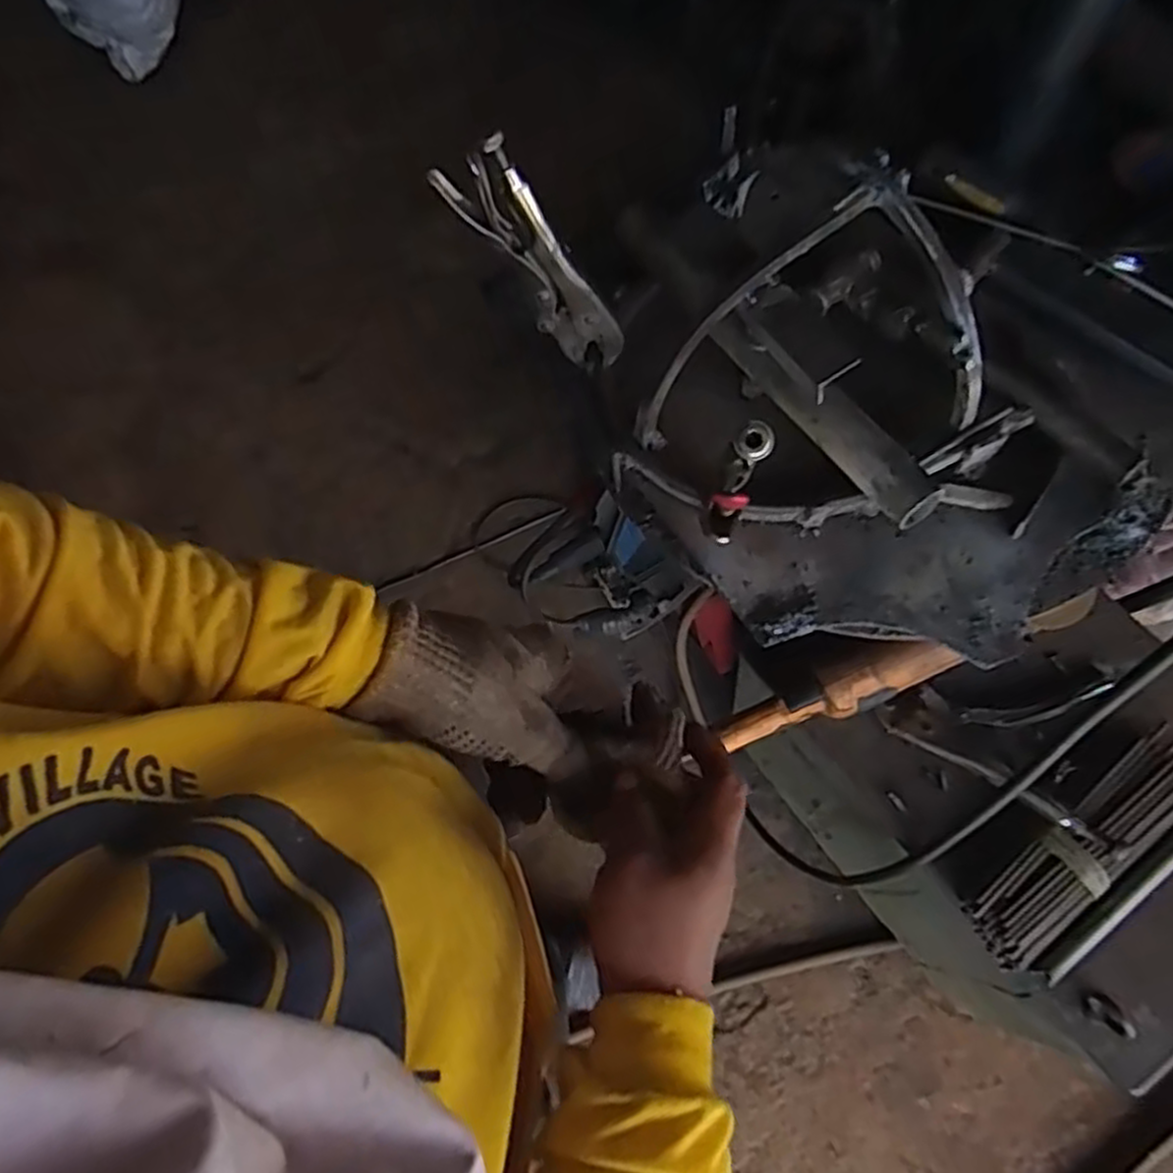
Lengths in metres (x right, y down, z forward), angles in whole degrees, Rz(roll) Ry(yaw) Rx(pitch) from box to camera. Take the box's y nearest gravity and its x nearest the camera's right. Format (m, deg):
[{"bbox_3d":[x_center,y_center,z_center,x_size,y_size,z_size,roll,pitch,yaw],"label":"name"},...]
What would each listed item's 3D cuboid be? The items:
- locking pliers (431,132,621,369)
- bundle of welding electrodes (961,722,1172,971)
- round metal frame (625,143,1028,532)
[{"bbox_3d":[-0.028,-0.184,0.461,0.046,0.168,0.017,8,72,29],"label":"locking pliers"},{"bbox_3d":[0.433,0.222,0.669,0.245,0.023,0.063,-37,71,-8],"label":"bundle of welding electrodes"},{"bbox_3d":[0.143,-0.105,0.459,0.201,0.113,0.165,-40,71,-9],"label":"round metal frame"}]

